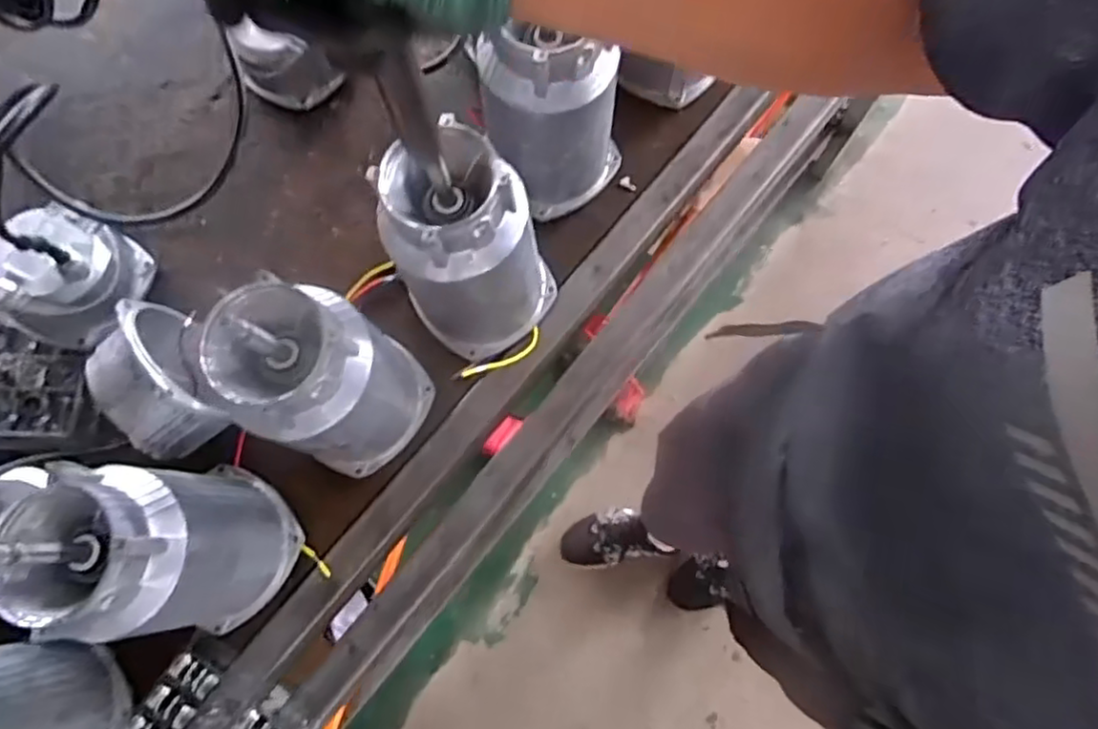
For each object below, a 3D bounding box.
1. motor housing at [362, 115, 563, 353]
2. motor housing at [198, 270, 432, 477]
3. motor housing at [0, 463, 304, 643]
[{"bbox_3d":[-0.067,-0.098,0.589,0.128,0.224,0.114,-36,77,-7],"label":"motor housing"},{"bbox_3d":[-0.181,0.013,0.562,0.124,0.219,0.113,-1,75,2],"label":"motor housing"},{"bbox_3d":[-0.302,0.148,0.527,0.113,0.219,0.125,38,79,11],"label":"motor housing"}]

